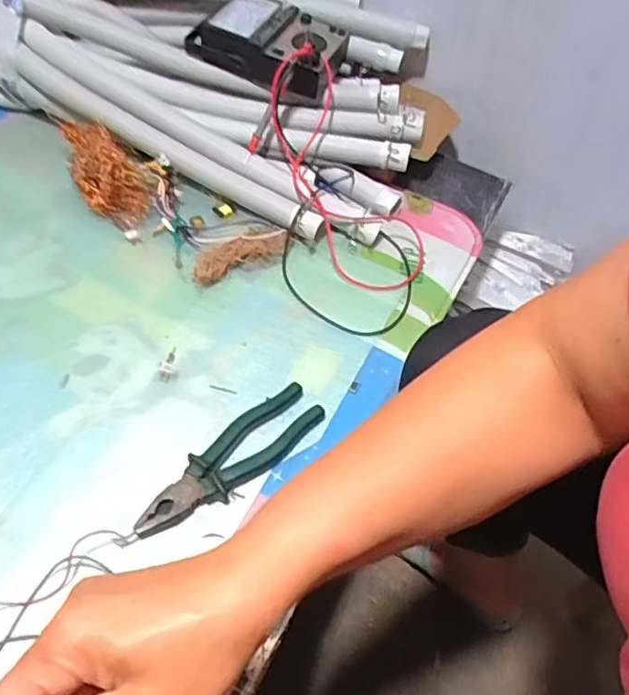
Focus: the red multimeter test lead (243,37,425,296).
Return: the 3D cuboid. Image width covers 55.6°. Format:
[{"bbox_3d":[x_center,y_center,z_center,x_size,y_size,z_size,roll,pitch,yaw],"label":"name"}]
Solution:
[{"bbox_3d":[0.023,-0.200,0.713,0.135,0.084,0.303,-28,89,-21],"label":"red multimeter test lead"}]

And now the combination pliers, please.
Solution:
[{"bbox_3d":[-0.074,0.102,0.540,0.191,0.025,0.049,-37,66,-25],"label":"combination pliers"}]

